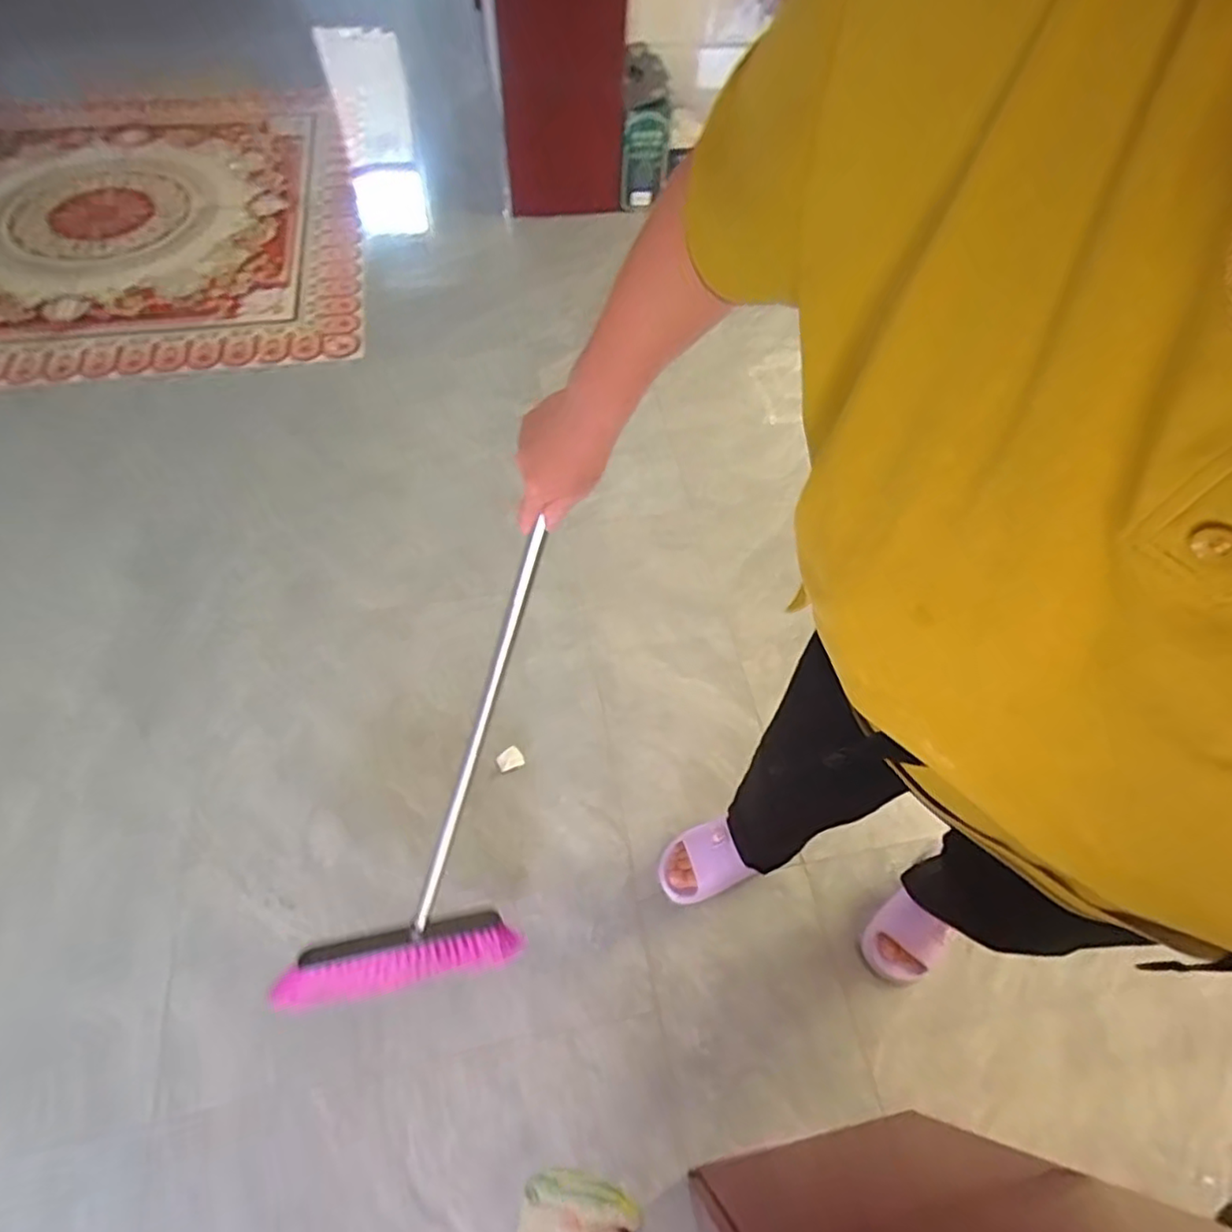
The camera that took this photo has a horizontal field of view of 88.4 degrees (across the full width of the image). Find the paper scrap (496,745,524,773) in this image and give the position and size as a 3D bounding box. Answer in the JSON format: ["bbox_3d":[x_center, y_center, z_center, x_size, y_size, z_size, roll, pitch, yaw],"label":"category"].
[{"bbox_3d":[-0.191,0.257,1.143,0.046,0.004,0.038,-21,73,-11],"label":"paper scrap"}]

